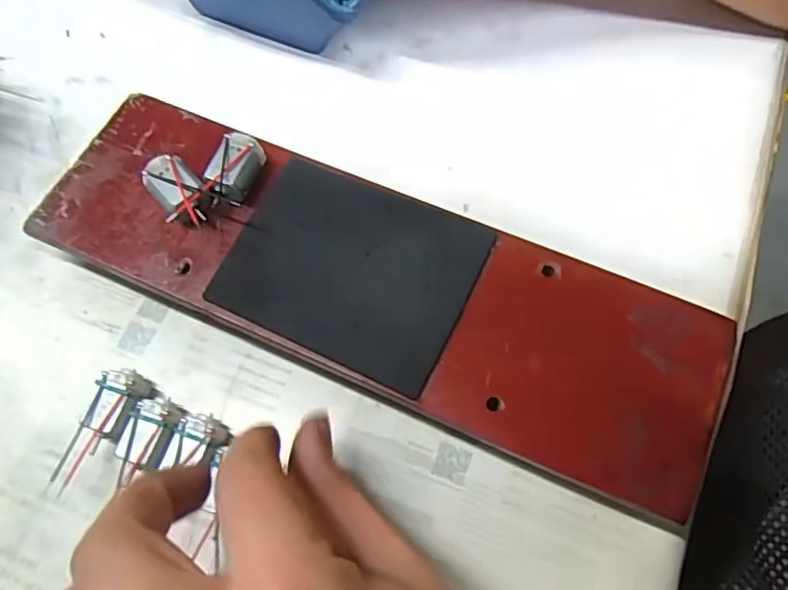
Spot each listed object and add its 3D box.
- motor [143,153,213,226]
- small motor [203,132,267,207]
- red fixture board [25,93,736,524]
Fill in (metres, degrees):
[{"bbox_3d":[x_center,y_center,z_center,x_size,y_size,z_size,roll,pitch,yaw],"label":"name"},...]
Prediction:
[{"bbox_3d":[-0.091,-0.043,0.258,0.020,0.019,0.037,-35,71,-12],"label":"motor"},{"bbox_3d":[-0.068,-0.055,0.262,0.018,0.016,0.028,18,69,8],"label":"small motor"},{"bbox_3d":[-0.014,-0.006,0.254,0.286,0.040,0.080,23,70,10],"label":"red fixture board"}]

